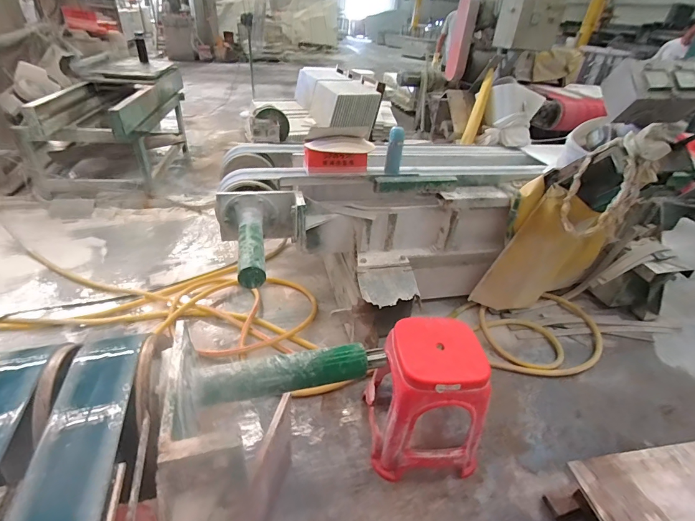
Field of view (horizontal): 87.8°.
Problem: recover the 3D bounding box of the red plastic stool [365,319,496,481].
[{"bbox_3d":[0.265,0.476,1.281,0.383,0.476,0.354,3,34,-3],"label":"red plastic stool"}]

